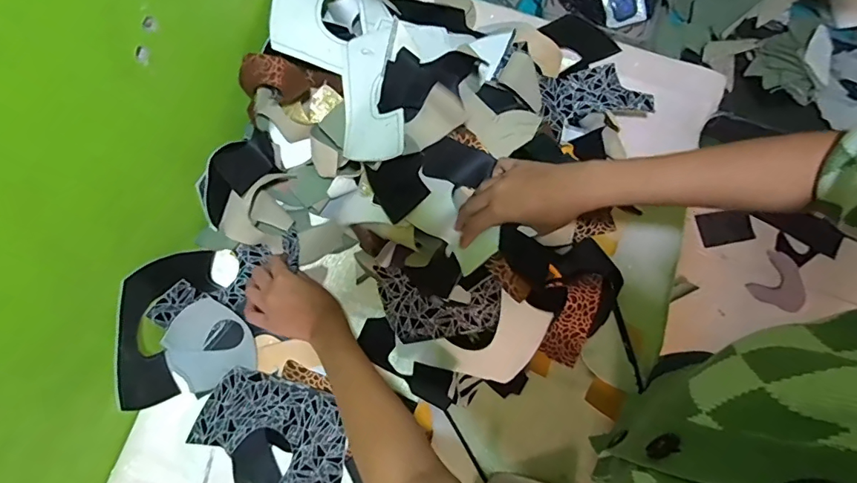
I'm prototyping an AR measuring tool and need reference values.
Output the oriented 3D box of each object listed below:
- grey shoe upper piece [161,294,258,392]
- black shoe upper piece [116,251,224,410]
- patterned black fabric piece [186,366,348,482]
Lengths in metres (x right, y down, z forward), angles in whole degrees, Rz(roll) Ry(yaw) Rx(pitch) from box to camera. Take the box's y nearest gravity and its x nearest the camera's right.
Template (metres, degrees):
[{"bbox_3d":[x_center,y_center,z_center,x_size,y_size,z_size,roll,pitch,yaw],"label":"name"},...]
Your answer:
[{"bbox_3d":[-0.276,0.128,0.590,0.095,0.014,0.105,-36,93,-14],"label":"grey shoe upper piece"},{"bbox_3d":[-0.311,0.091,0.542,0.052,0.125,0.184,16,75,2],"label":"black shoe upper piece"},{"bbox_3d":[-0.185,0.252,0.563,0.168,0.016,0.205,-21,81,-3],"label":"patterned black fabric piece"}]

